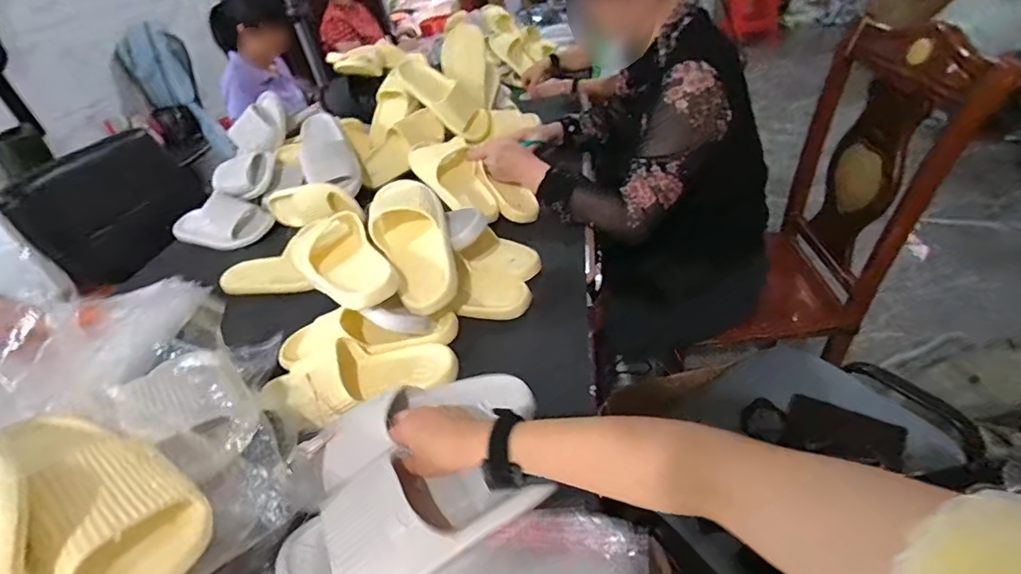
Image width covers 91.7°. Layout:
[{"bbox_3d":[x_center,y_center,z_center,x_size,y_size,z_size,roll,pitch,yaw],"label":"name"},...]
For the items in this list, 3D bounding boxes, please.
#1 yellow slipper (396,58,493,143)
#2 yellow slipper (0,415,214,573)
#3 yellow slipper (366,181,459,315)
[{"bbox_3d":[-0.160,-0.461,1.211,0.249,0.076,0.098,39,41,-9],"label":"yellow slipper"},{"bbox_3d":[-0.335,0.167,0.401,0.219,0.092,0.098,18,46,34],"label":"yellow slipper"},{"bbox_3d":[-0.147,-0.084,0.735,0.108,0.068,0.267,-18,56,-15],"label":"yellow slipper"}]

